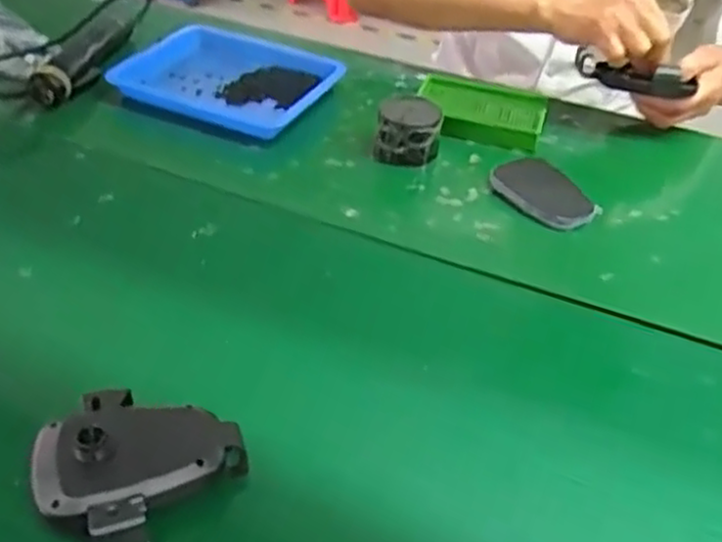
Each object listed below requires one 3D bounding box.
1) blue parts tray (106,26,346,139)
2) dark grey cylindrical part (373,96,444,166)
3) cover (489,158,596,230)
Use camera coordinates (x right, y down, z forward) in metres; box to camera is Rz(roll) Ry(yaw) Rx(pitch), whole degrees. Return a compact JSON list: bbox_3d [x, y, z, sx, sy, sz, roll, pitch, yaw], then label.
[{"bbox_3d":[-0.151,-0.227,0.857,0.233,0.028,0.180,18,40,20],"label":"blue parts tray"},{"bbox_3d":[0.049,-0.141,0.740,0.063,0.054,0.070,10,38,10],"label":"dark grey cylindrical part"},{"bbox_3d":[0.168,-0.072,0.691,0.064,0.020,0.091,-16,41,-22],"label":"cover"}]

